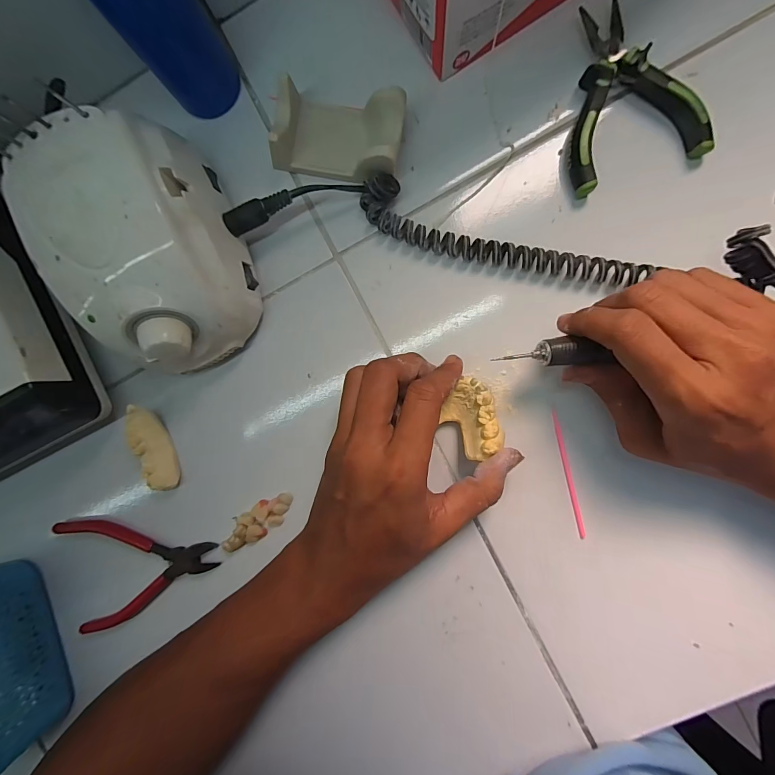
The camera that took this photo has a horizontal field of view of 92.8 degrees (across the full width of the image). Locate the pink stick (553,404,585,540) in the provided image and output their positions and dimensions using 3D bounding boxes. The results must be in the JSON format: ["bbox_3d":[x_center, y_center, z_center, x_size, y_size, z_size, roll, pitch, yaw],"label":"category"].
[{"bbox_3d":[0.127,0.060,0.259,0.004,0.005,0.094,-13,91,5],"label":"pink stick"}]

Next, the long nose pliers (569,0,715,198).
[{"bbox_3d":[0.149,-0.190,0.241,0.082,0.019,0.108,-20,90,5],"label":"long nose pliers"}]

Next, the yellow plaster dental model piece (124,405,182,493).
[{"bbox_3d":[-0.173,0.045,0.273,0.019,0.017,0.063,-20,90,5],"label":"yellow plaster dental model piece"}]

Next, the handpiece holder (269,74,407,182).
[{"bbox_3d":[-0.032,-0.171,0.250,0.086,0.033,0.050,14,93,4],"label":"handpiece holder"}]

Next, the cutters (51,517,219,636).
[{"bbox_3d":[-0.188,0.131,0.277,0.109,0.012,0.083,-16,90,5],"label":"cutters"}]

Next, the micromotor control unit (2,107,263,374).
[{"bbox_3d":[-0.148,-0.082,0.238,0.098,0.084,0.138,-22,90,5],"label":"micromotor control unit"}]

